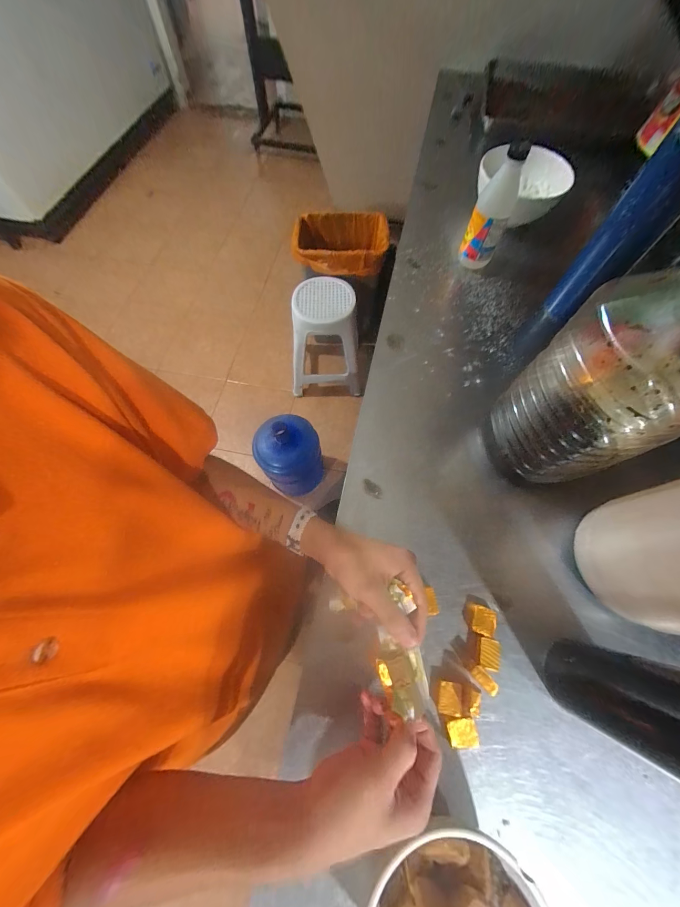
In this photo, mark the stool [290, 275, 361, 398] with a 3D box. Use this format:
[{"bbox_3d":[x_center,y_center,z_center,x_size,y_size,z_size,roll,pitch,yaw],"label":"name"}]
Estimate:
[{"bbox_3d":[-0.081,-0.552,1.515,0.339,0.463,0.314,-5,68,-2],"label":"stool"}]

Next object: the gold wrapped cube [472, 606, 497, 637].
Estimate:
[{"bbox_3d":[0.172,0.202,0.366,0.027,0.014,0.029,19,68,6],"label":"gold wrapped cube"}]

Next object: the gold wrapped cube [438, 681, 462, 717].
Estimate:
[{"bbox_3d":[0.120,0.267,0.332,0.022,0.013,0.031,9,68,2],"label":"gold wrapped cube"}]

